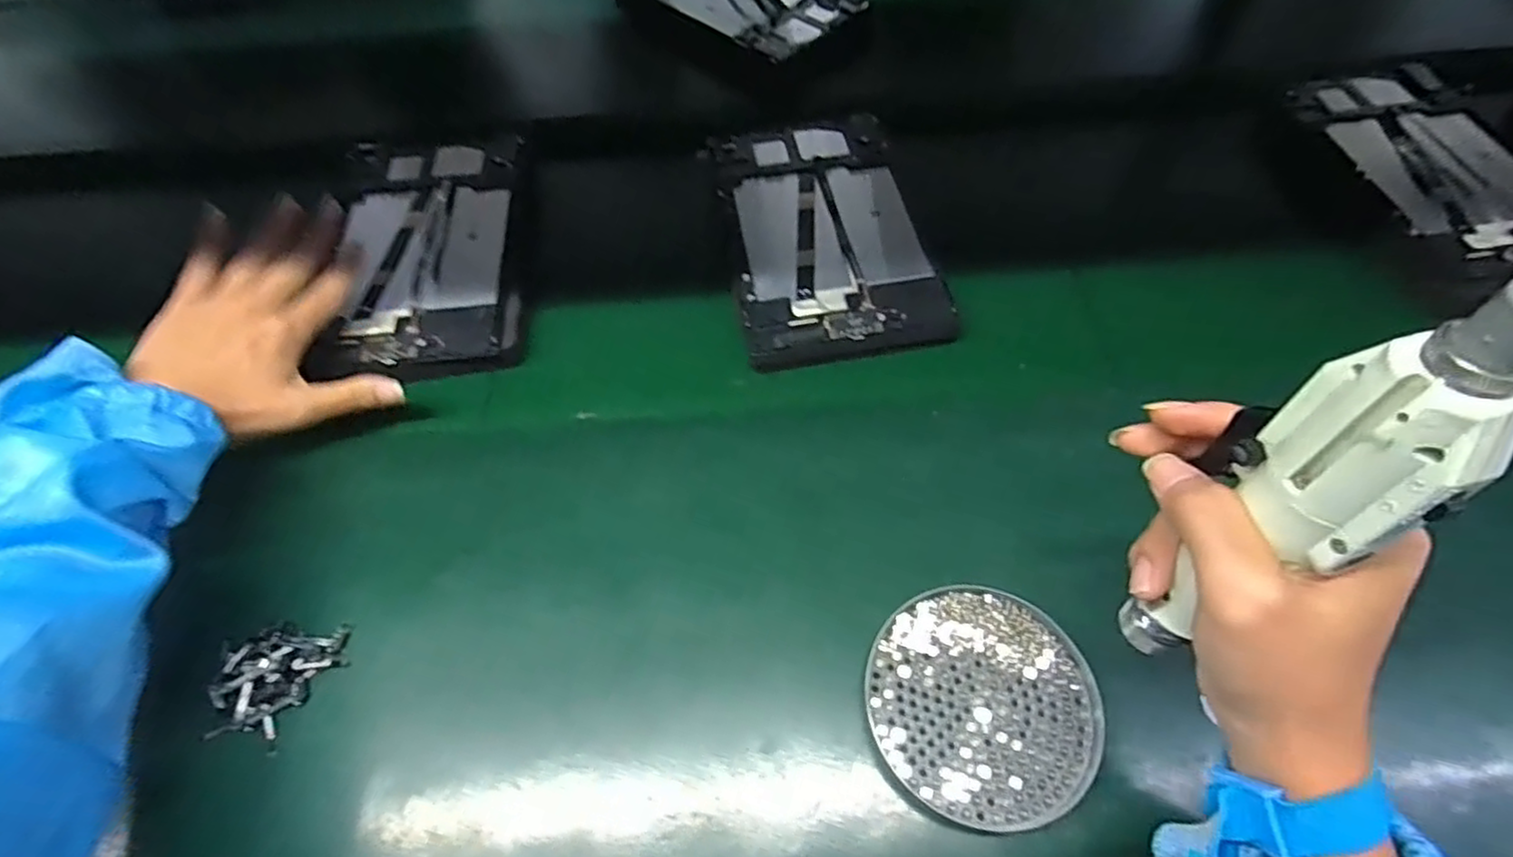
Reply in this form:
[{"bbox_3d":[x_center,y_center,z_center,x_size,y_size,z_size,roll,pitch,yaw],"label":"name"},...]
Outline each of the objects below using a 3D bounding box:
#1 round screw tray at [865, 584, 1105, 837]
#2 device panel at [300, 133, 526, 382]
[{"bbox_3d":[0.116,0.139,0.349,0.111,0.006,0.111,10,61,10],"label":"round screw tray"},{"bbox_3d":[-0.255,-0.147,0.541,0.134,0.025,0.254,-11,59,-6],"label":"device panel"}]

